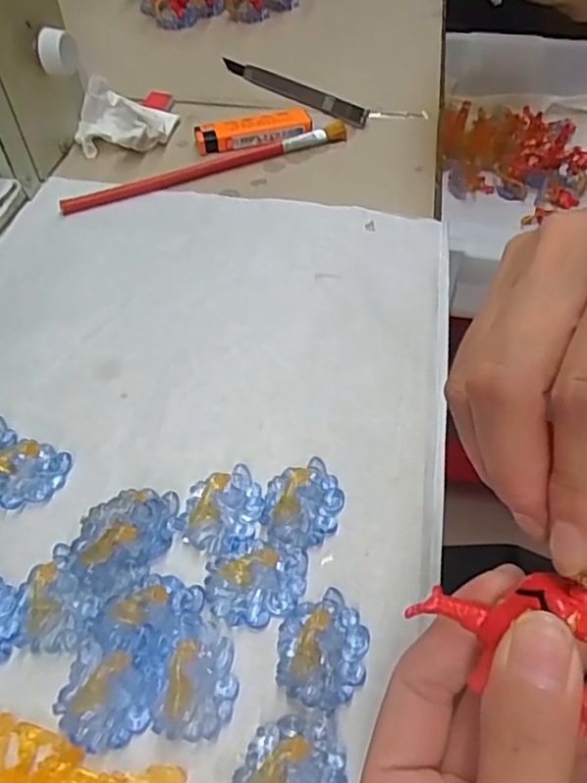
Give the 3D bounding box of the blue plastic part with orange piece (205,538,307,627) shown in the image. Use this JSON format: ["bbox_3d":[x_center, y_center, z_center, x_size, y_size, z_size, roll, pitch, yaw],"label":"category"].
[{"bbox_3d":[-0.014,0.069,0.224,0.035,0.006,0.031,4,51,4],"label":"blue plastic part with orange piece"}]

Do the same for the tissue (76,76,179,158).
[{"bbox_3d":[-0.118,-0.189,0.420,0.064,0.030,0.058,-1,51,0],"label":"tissue"}]

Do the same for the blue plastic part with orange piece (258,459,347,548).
[{"bbox_3d":[0.004,0.044,0.245,0.030,0.006,0.038,10,52,9],"label":"blue plastic part with orange piece"}]

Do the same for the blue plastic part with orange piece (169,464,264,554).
[{"bbox_3d":[-0.028,0.046,0.243,0.031,0.008,0.037,16,53,13],"label":"blue plastic part with orange piece"}]

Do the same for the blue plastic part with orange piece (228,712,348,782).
[{"bbox_3d":[-0.001,0.116,0.184,0.030,0.011,0.038,24,55,19],"label":"blue plastic part with orange piece"}]

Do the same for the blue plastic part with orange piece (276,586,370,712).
[{"bbox_3d":[0.010,0.088,0.210,0.030,0.005,0.038,9,52,8],"label":"blue plastic part with orange piece"}]

